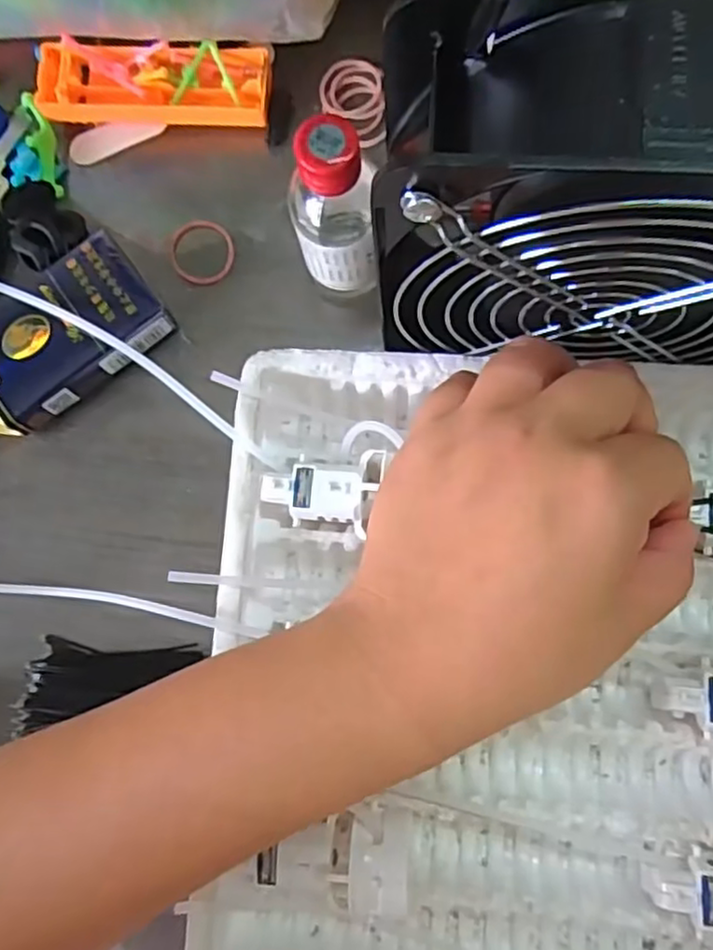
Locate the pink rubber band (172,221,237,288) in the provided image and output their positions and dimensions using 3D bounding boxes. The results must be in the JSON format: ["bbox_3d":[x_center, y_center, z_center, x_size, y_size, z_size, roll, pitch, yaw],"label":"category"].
[{"bbox_3d":[-0.074,-0.107,0.324,0.030,0.004,0.032,4,82,5],"label":"pink rubber band"}]

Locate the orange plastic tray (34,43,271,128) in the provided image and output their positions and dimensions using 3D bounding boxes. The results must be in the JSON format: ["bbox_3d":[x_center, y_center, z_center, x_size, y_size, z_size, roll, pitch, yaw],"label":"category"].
[{"bbox_3d":[-0.096,-0.188,0.325,0.109,0.023,0.035,2,81,5],"label":"orange plastic tray"}]

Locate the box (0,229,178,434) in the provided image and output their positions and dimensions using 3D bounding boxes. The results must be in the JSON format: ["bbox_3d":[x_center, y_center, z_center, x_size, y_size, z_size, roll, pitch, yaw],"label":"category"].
[{"bbox_3d":[-0.132,-0.066,0.307,0.082,0.027,0.058,-36,80,-2],"label":"box"}]

